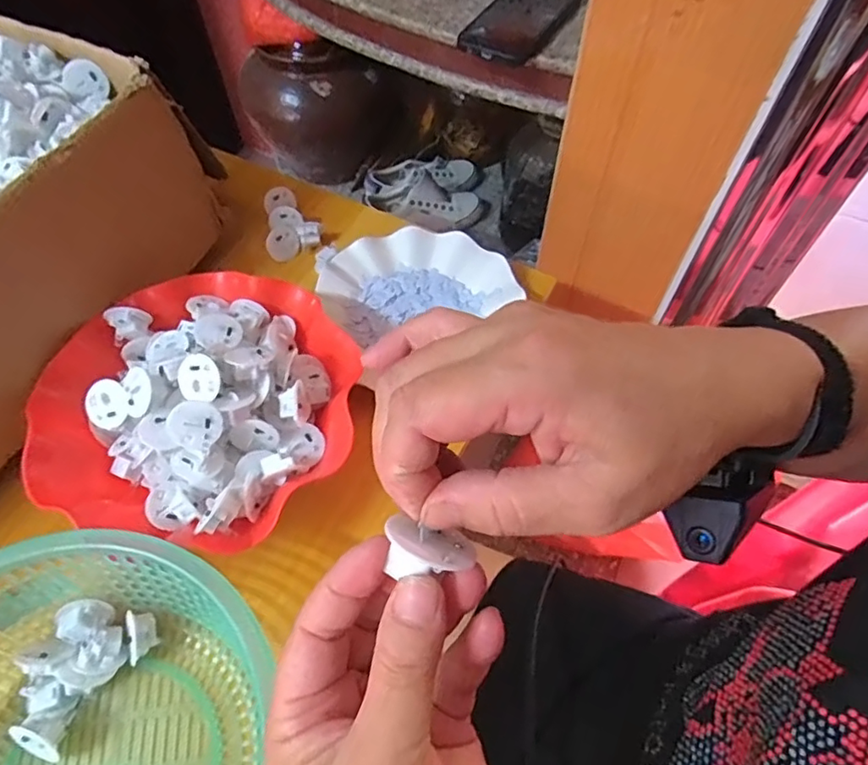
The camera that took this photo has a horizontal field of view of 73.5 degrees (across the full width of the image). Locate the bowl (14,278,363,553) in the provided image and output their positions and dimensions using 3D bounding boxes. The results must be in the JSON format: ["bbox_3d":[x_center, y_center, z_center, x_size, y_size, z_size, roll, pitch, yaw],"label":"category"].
[{"bbox_3d":[-0.167,0.008,0.423,0.211,0.090,0.208,0,58,0],"label":"bowl"}]

